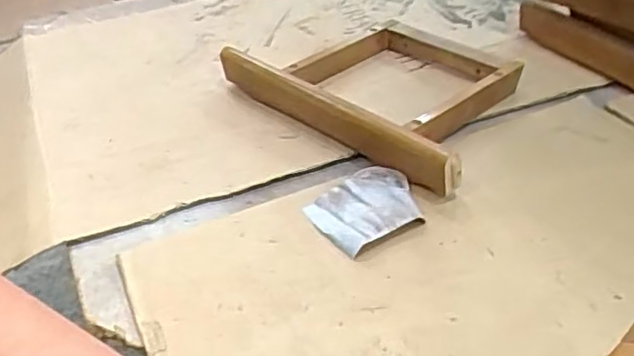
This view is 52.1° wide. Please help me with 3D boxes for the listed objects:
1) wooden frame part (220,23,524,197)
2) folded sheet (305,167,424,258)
[{"bbox_3d":[0.102,-0.162,1.044,0.498,0.087,0.328,30,49,34],"label":"wooden frame part"},{"bbox_3d":[0.066,0.034,0.826,0.137,0.028,0.127,-26,44,-26],"label":"folded sheet"}]

